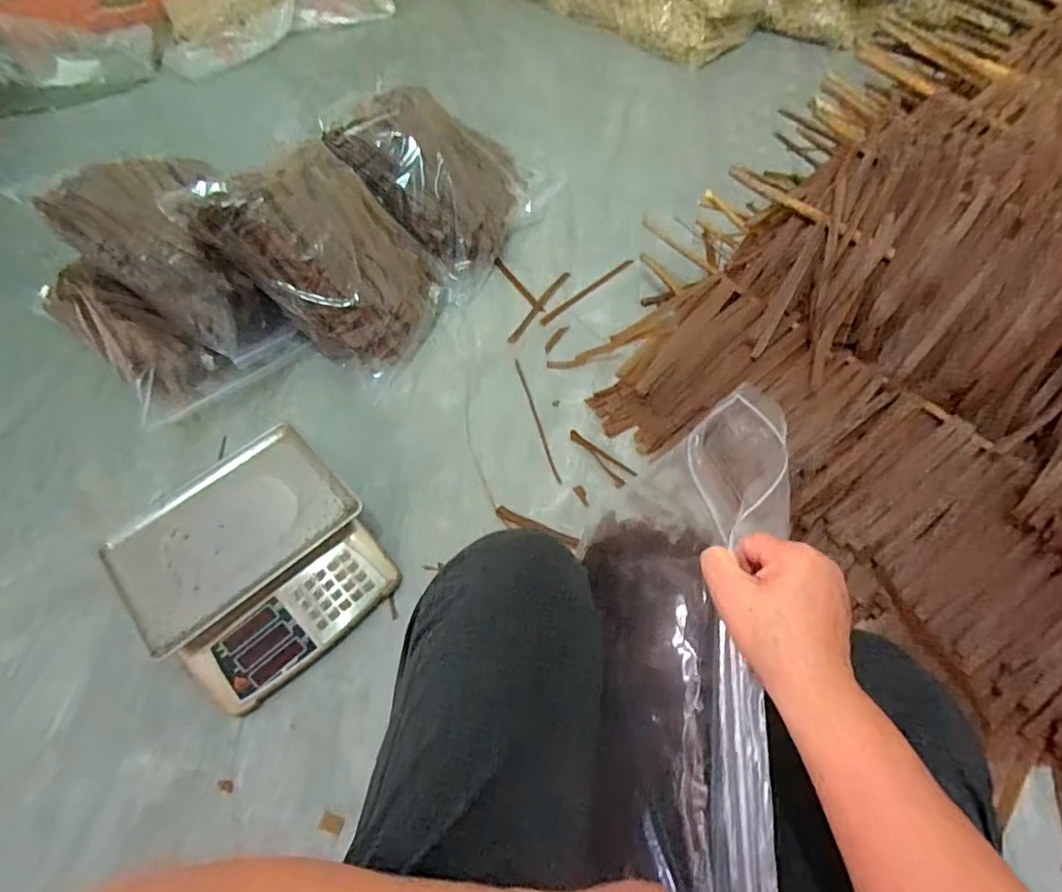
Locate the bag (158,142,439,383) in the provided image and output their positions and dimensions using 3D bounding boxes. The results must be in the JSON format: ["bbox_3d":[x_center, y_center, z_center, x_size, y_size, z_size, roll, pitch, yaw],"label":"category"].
[{"bbox_3d":[-0.383,-0.376,1.078,0.307,0.464,0.112,-49,25,-13],"label":"bag"}]

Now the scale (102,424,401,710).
[{"bbox_3d":[-0.421,0.182,0.861,0.317,0.126,0.335,-40,64,-20],"label":"scale"}]

